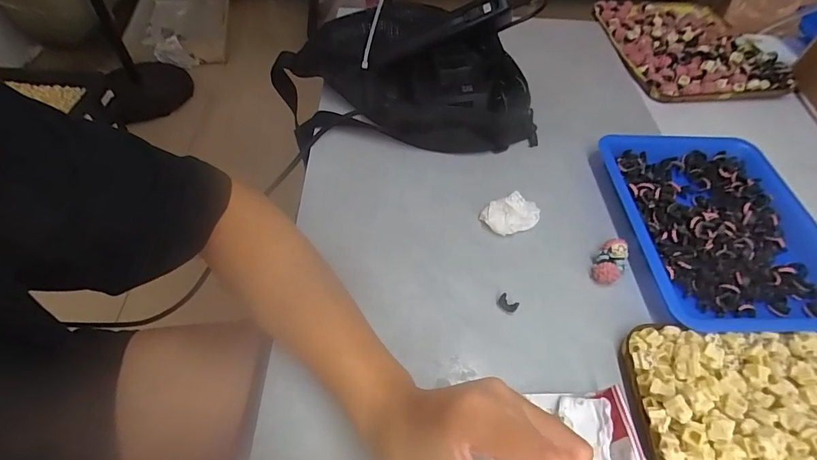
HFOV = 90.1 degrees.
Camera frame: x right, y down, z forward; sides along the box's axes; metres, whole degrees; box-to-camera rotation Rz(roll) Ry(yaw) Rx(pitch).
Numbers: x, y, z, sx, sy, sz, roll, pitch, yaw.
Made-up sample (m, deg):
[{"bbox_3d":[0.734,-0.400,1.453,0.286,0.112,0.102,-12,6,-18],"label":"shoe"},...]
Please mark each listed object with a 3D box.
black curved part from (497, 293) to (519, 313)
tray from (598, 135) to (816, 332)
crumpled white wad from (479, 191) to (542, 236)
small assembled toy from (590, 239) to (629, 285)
[{"bbox_3d":[0.080,0.060,0.330,0.015,0.006,0.010,38,61,24],"label":"black curved part"},{"bbox_3d":[0.285,-0.006,0.375,0.165,0.025,0.210,-2,54,-3],"label":"tray"},{"bbox_3d":[0.095,-0.014,0.381,0.050,0.015,0.034,-19,56,-15],"label":"crumpled white wad"},{"bbox_3d":[0.174,0.028,0.352,0.024,0.020,0.039,36,61,23],"label":"small assembled toy"}]

